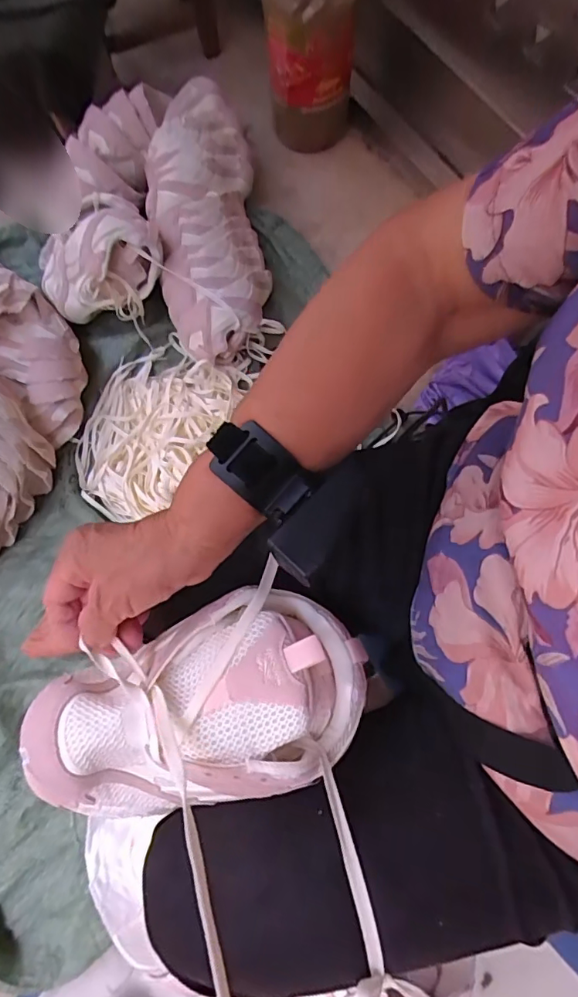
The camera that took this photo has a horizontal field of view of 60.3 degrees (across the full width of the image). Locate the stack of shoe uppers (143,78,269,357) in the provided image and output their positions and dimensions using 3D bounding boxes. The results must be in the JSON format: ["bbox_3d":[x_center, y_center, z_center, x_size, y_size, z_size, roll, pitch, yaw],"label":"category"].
[{"bbox_3d":[-0.144,-0.484,0.878,0.188,0.130,0.530,-7,74,-2],"label":"stack of shoe uppers"}]

